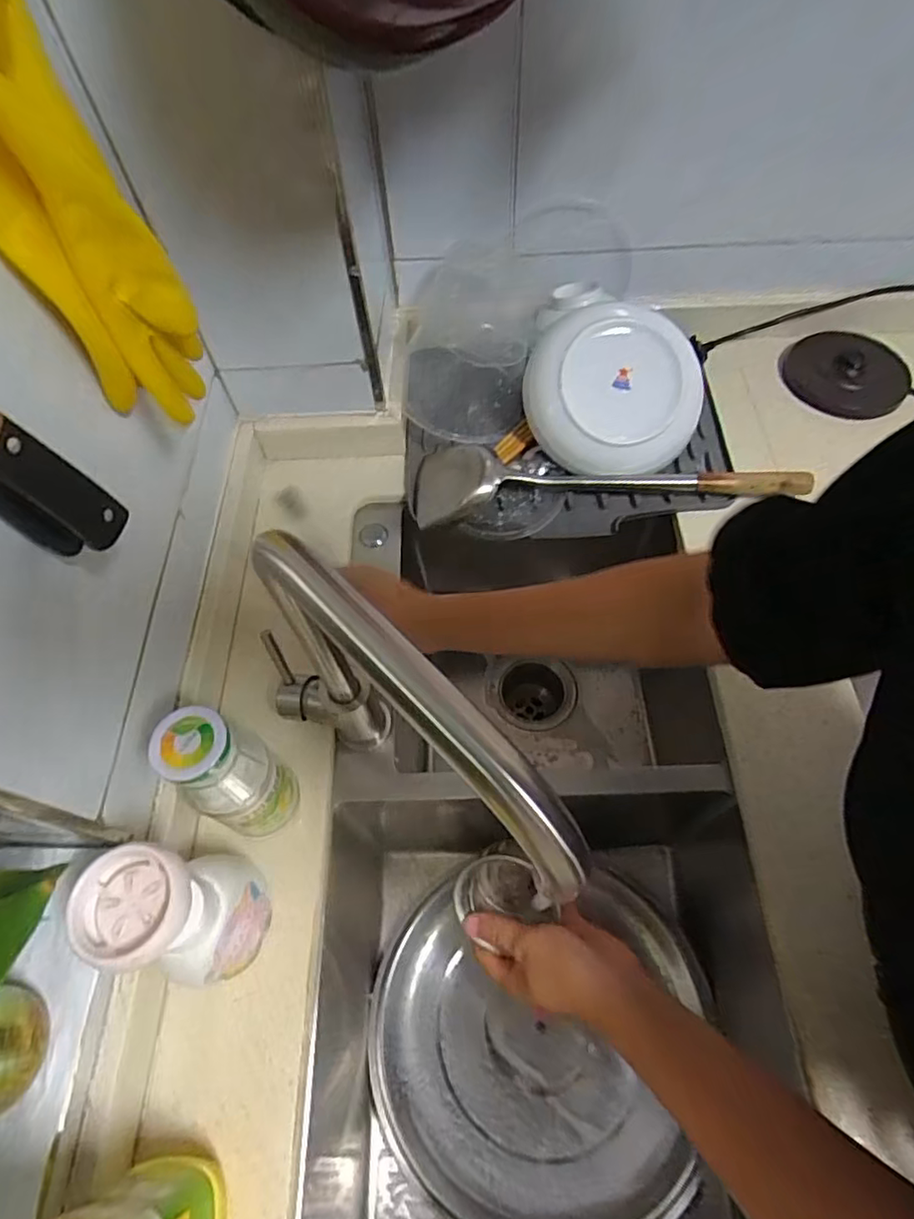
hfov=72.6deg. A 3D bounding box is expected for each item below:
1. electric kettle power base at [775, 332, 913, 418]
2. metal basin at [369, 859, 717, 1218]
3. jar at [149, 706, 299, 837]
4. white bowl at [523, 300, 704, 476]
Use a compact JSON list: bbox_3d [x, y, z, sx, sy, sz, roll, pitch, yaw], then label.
[{"bbox_3d":[0.466,-0.289,0.750,0.137,0.028,0.126,-1,60,2],"label":"electric kettle power base"},{"bbox_3d":[0.076,0.414,0.597,0.314,0.061,0.297,-1,60,2],"label":"metal basin"},{"bbox_3d":[-0.162,0.120,0.453,0.052,0.149,0.056,-1,60,2],"label":"jar"},{"bbox_3d":[0.171,-0.245,0.675,0.190,0.068,0.198,0,92,-3],"label":"white bowl"}]

